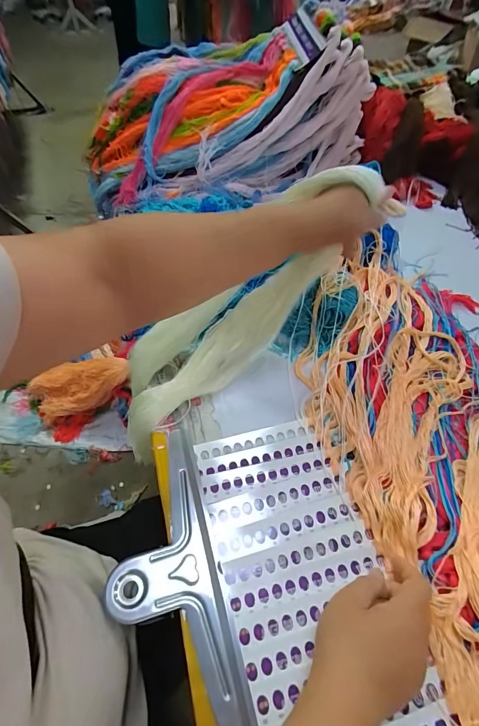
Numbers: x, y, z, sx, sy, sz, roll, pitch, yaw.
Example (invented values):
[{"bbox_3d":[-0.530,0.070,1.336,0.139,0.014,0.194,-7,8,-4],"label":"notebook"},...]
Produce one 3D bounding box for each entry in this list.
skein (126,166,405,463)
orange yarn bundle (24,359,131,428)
[{"bbox_3d":[0.002,-0.070,0.435,0.409,0.096,0.137,-42,58,10],"label":"skein"},{"bbox_3d":[-0.486,0.074,1.062,0.357,0.100,0.135,-19,52,14],"label":"orange yarn bundle"}]

